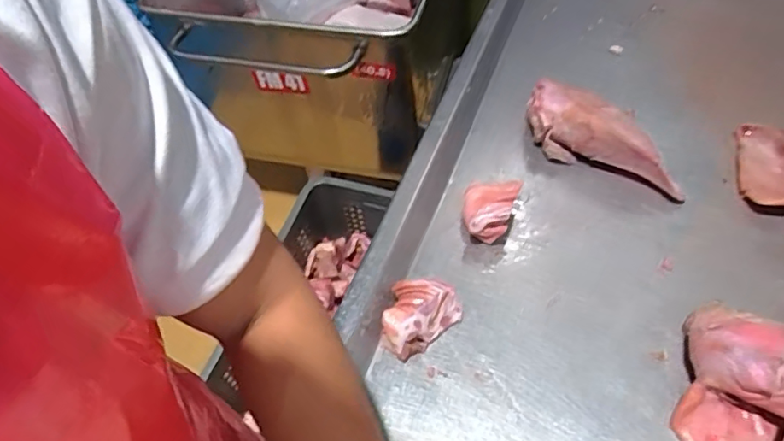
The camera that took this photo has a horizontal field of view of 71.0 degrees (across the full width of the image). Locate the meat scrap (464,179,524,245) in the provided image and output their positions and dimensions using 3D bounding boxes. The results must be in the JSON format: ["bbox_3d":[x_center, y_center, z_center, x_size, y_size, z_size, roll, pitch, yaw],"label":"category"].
[{"bbox_3d":[0.107,-0.010,0.626,0.058,0.044,0.072,17,55,17],"label":"meat scrap"}]

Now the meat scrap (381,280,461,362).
[{"bbox_3d":[0.024,0.091,0.561,0.083,0.049,0.061,-35,58,-21],"label":"meat scrap"}]

